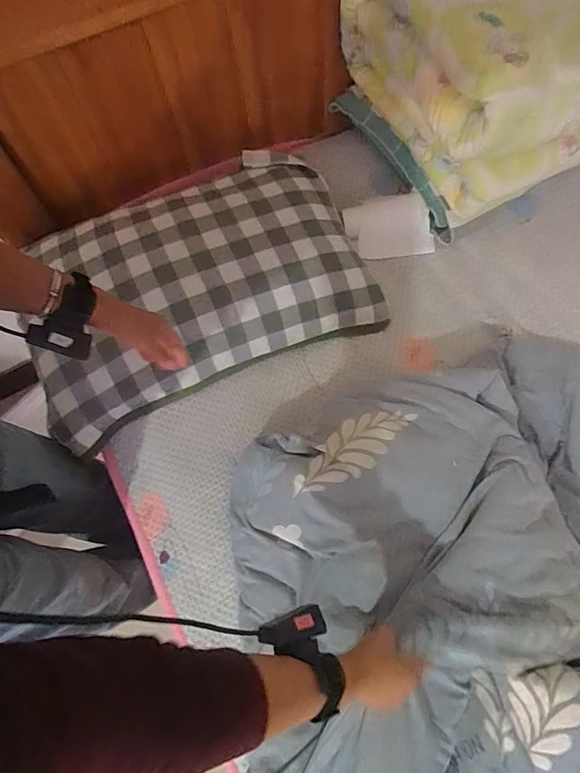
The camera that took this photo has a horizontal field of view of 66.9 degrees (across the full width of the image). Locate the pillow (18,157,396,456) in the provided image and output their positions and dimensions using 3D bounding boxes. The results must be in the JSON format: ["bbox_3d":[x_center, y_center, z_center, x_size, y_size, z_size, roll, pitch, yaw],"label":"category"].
[{"bbox_3d":[-0.178,-0.222,0.864,0.609,0.117,0.445,-22,71,-6],"label":"pillow"}]

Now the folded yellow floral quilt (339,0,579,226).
[{"bbox_3d":[0.502,-0.688,0.850,0.662,0.271,0.457,-28,70,-8],"label":"folded yellow floral quilt"}]

